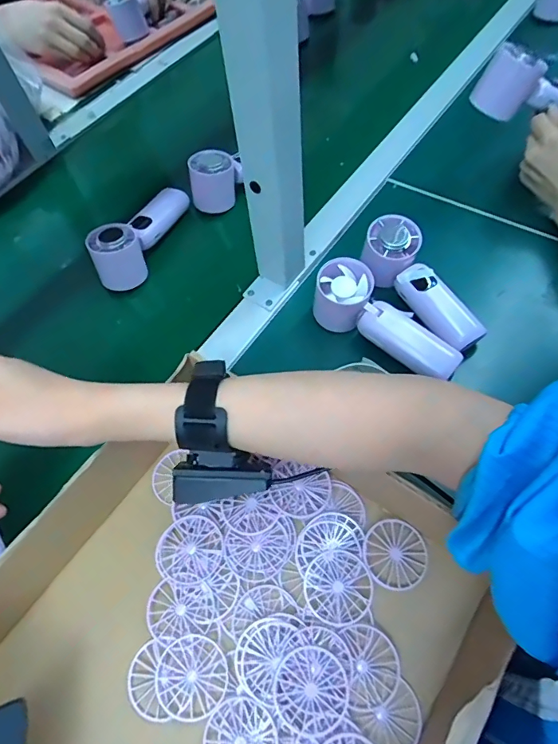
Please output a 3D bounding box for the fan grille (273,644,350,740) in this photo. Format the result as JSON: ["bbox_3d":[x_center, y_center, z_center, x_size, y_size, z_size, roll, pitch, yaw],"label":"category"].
[{"bbox_3d":[0.022,0.216,0.303,0.049,0.005,0.049,-2,61,3],"label":"fan grille"}]

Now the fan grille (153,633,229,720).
[{"bbox_3d":[-0.062,0.217,0.318,0.050,0.004,0.049,-2,61,3],"label":"fan grille"}]

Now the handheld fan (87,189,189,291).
[{"bbox_3d":[-0.163,-0.171,0.527,0.049,0.053,0.153,16,63,12],"label":"handheld fan"}]

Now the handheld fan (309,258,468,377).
[{"bbox_3d":[0.098,-0.052,0.433,0.140,0.054,0.052,32,68,20],"label":"handheld fan"}]

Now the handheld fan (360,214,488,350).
[{"bbox_3d":[0.138,-0.085,0.447,0.055,0.045,0.153,-31,75,-13],"label":"handheld fan"}]

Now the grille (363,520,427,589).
[{"bbox_3d":[0.090,0.140,0.345,0.048,0.009,0.048,-2,61,3],"label":"grille"}]

